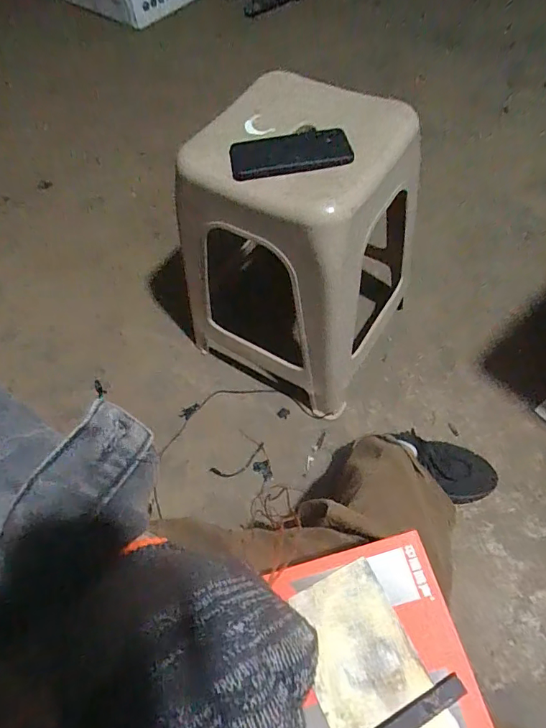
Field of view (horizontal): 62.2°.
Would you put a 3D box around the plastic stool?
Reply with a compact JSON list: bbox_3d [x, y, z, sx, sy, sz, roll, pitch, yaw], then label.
[{"bbox_3d":[0.051,-0.167,0.814,0.305,0.495,0.296,24,65,18],"label":"plastic stool"}]

